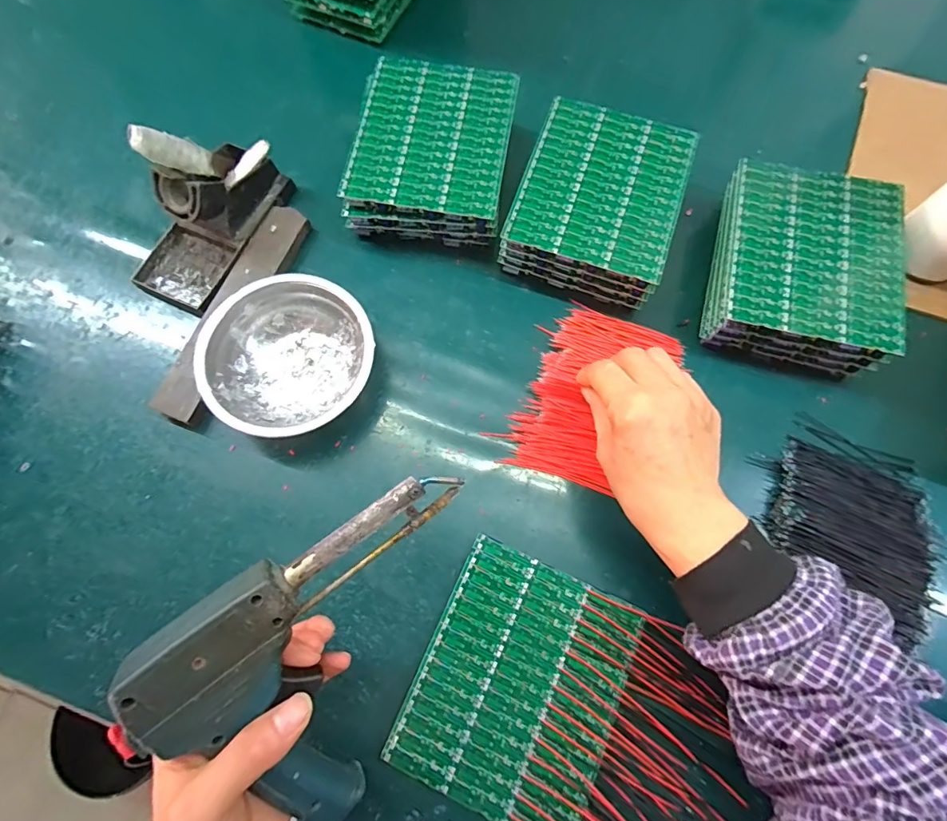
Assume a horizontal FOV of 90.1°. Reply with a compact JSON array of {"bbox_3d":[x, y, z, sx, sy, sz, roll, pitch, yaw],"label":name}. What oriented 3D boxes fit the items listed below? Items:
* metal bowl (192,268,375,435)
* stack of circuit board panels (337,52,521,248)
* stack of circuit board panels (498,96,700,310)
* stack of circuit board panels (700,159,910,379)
[{"bbox_3d":[-0.141,-0.040,0.368,0.123,0.042,0.124,0,71,-1],"label":"metal bowl"},{"bbox_3d":[-0.033,-0.220,0.417,0.128,0.061,0.152,9,71,3],"label":"stack of circuit board panels"},{"bbox_3d":[0.105,-0.176,0.403,0.125,0.053,0.146,19,71,6],"label":"stack of circuit board panels"},{"bbox_3d":[0.260,-0.114,0.384,0.132,0.060,0.146,14,71,4],"label":"stack of circuit board panels"}]

